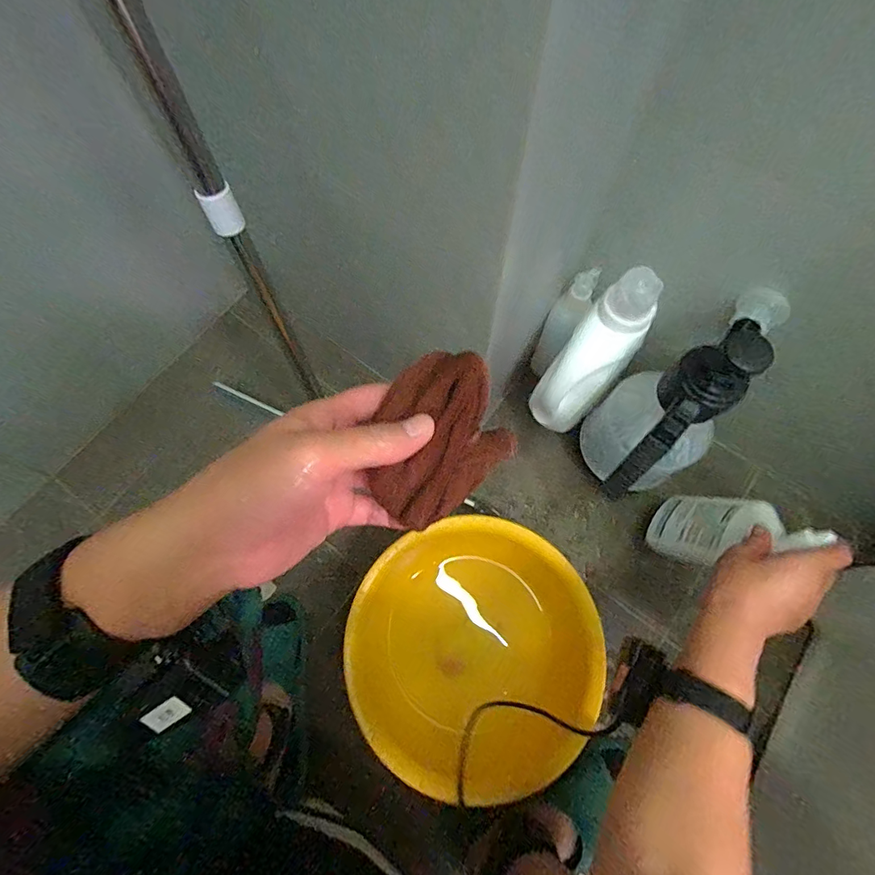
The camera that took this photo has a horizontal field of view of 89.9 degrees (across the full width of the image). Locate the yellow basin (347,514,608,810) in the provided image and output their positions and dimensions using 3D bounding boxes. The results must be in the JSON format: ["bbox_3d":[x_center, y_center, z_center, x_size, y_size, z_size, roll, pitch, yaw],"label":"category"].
[{"bbox_3d":[0.041,0.281,0.576,0.297,0.113,0.274,0,73,1],"label":"yellow basin"}]

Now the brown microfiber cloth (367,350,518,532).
[{"bbox_3d":[0.005,0.004,0.244,0.064,0.049,0.093,21,74,7],"label":"brown microfiber cloth"}]

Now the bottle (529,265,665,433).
[{"bbox_3d":[0.196,-0.094,0.565,0.084,0.262,0.083,30,50,10],"label":"bottle"}]

